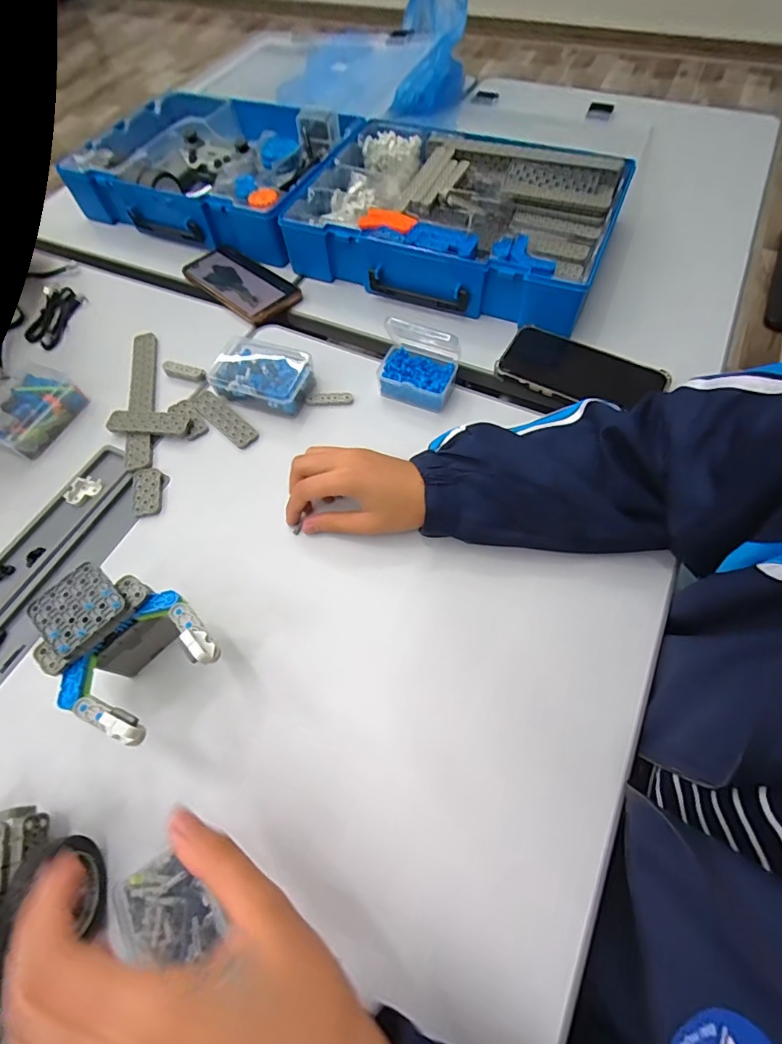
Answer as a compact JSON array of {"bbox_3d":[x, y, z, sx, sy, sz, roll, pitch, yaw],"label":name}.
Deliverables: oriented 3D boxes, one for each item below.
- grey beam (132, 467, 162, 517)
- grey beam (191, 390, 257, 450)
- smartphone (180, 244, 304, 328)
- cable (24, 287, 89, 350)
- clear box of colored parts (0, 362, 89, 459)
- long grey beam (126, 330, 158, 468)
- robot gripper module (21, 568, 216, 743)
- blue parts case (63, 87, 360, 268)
[{"bbox_3d":[-0.231,-0.029,0.438,0.025,0.006,0.053,-12,62,-3],"label":"grey beam"},{"bbox_3d":[-0.173,-0.106,0.476,0.091,0.006,0.025,40,71,21],"label":"grey beam"},{"bbox_3d":[-0.191,-0.300,0.581,0.161,0.012,0.073,37,70,20],"label":"smartphone"},{"bbox_3d":[-0.418,-0.256,0.575,0.050,0.010,0.103,-3,62,2],"label":"cable"},{"bbox_3d":[-0.376,-0.115,0.480,0.071,0.029,0.090,22,66,14],"label":"clear box of colored parts"},{"bbox_3d":[-0.268,-0.136,0.496,0.026,0.008,0.199,-12,62,-3],"label":"long grey beam"},{"bbox_3d":[-0.178,0.093,0.331,0.114,0.083,0.086,36,69,20],"label":"robot gripper module"},{"bbox_3d":[-0.242,-0.512,0.651,0.355,0.069,0.273,20,65,13],"label":"blue parts case"}]

